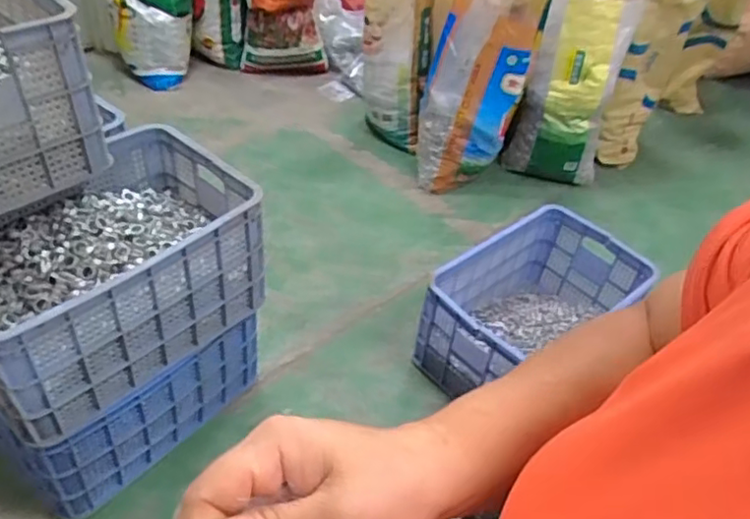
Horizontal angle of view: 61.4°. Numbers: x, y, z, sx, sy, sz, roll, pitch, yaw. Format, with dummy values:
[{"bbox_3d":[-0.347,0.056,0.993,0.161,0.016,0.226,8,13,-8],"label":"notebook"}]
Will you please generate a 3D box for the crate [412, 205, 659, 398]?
[{"bbox_3d":[0.370,0.134,1.592,0.507,0.300,0.316,-24,51,-31],"label":"crate"}]

